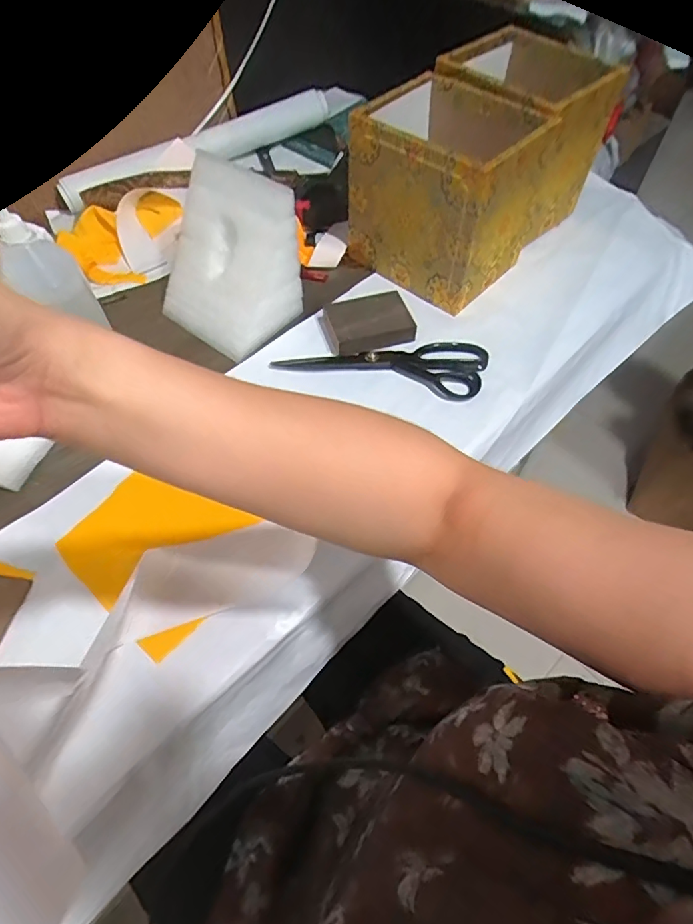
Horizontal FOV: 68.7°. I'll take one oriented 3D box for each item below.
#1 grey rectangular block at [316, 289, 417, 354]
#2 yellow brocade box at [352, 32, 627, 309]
[{"bbox_3d":[0.026,-0.165,0.615,0.102,0.031,0.082,-13,59,-9],"label":"grey rectangular block"},{"bbox_3d":[0.156,-0.387,0.659,0.224,0.174,0.293,39,65,21],"label":"yellow brocade box"}]

